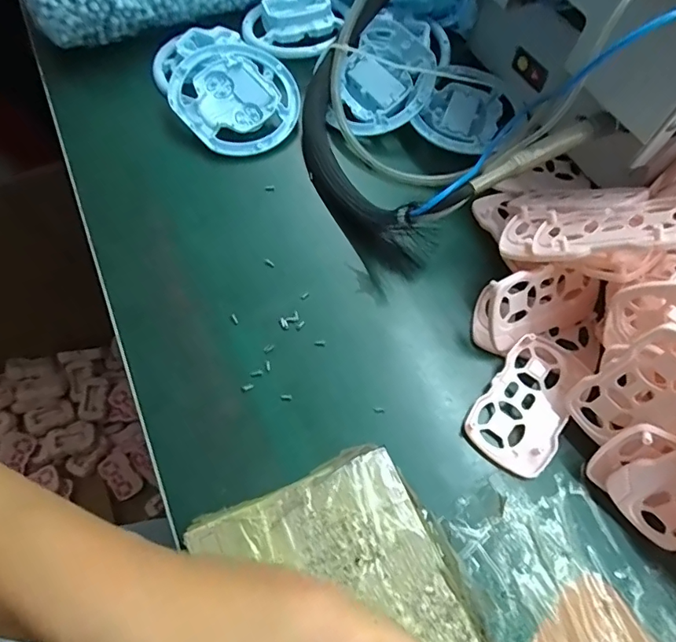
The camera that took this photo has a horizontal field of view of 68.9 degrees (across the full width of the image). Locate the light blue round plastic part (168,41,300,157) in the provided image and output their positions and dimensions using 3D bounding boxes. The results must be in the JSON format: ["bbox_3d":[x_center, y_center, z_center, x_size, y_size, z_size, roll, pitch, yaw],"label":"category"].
[{"bbox_3d":[-0.085,-0.190,0.422,0.104,0.019,0.104,2,76,-7],"label":"light blue round plastic part"}]

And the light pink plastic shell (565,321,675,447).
[{"bbox_3d":[0.175,0.042,0.278,0.010,0.089,0.053,-27,68,-39],"label":"light pink plastic shell"}]

